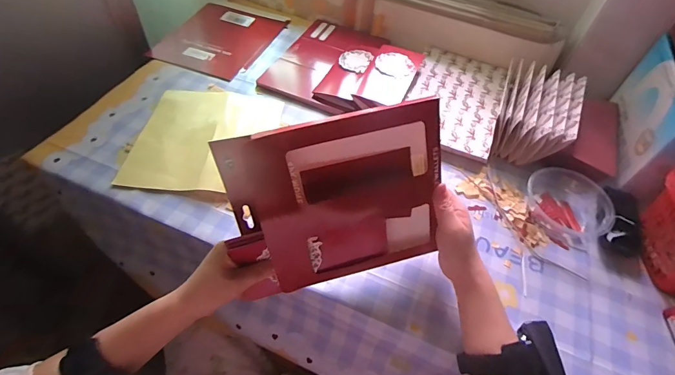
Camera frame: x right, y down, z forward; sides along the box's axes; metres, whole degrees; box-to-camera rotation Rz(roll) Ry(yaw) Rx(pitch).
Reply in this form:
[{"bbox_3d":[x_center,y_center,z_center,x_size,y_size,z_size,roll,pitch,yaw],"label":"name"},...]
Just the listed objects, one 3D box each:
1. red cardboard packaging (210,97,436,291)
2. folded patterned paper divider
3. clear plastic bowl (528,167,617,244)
[{"bbox_3d":[0.003,0.017,0.413,0.226,0.190,0.027,-14,22,-5],"label":"red cardboard packaging"},{"bbox_3d":[0.330,-0.122,0.621,0.118,0.078,0.179,23,55,12],"label":"folded patterned paper divider"},{"bbox_3d":[0.335,0.021,0.535,0.101,0.056,0.098,2,53,-3],"label":"clear plastic bowl"}]

